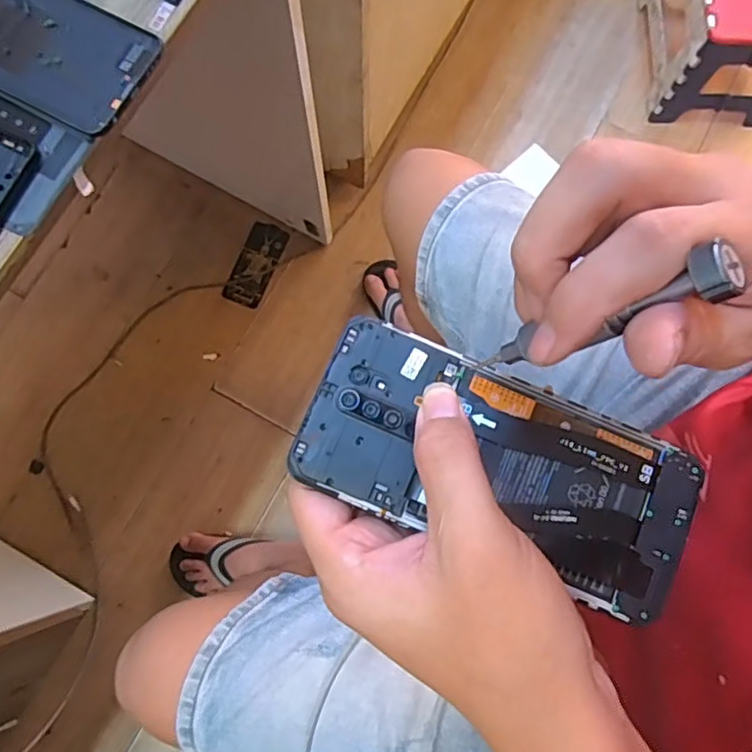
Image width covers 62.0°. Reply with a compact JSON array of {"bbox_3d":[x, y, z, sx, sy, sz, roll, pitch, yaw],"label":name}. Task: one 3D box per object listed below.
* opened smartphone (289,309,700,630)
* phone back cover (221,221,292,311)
[{"bbox_3d":[0.050,0.035,0.252,0.156,0.004,0.071,22,79,1],"label":"opened smartphone"},{"bbox_3d":[-0.219,-0.205,1.143,0.070,0.012,0.162,22,79,3],"label":"phone back cover"}]

